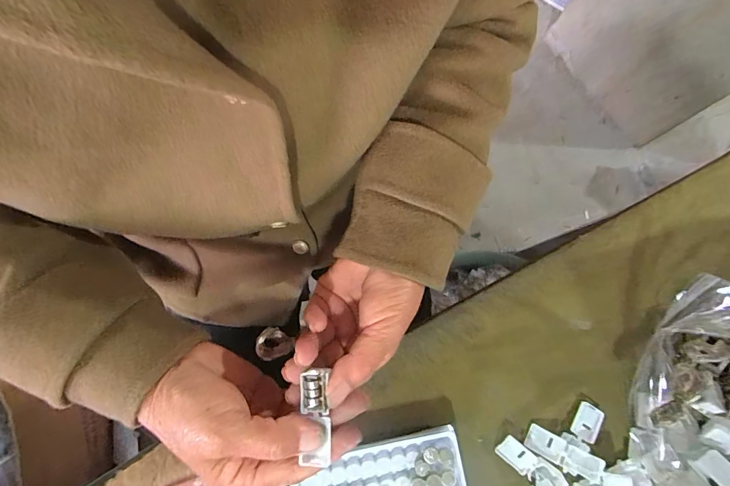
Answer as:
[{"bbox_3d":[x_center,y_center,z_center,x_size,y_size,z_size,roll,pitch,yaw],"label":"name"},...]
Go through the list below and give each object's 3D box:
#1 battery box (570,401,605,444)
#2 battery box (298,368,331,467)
[{"bbox_3d":[0.181,0.146,0.306,0.020,0.004,0.028,29,80,5],"label":"battery box"},{"bbox_3d":[-0.031,0.105,0.230,0.018,0.007,0.051,-8,78,-1],"label":"battery box"}]

